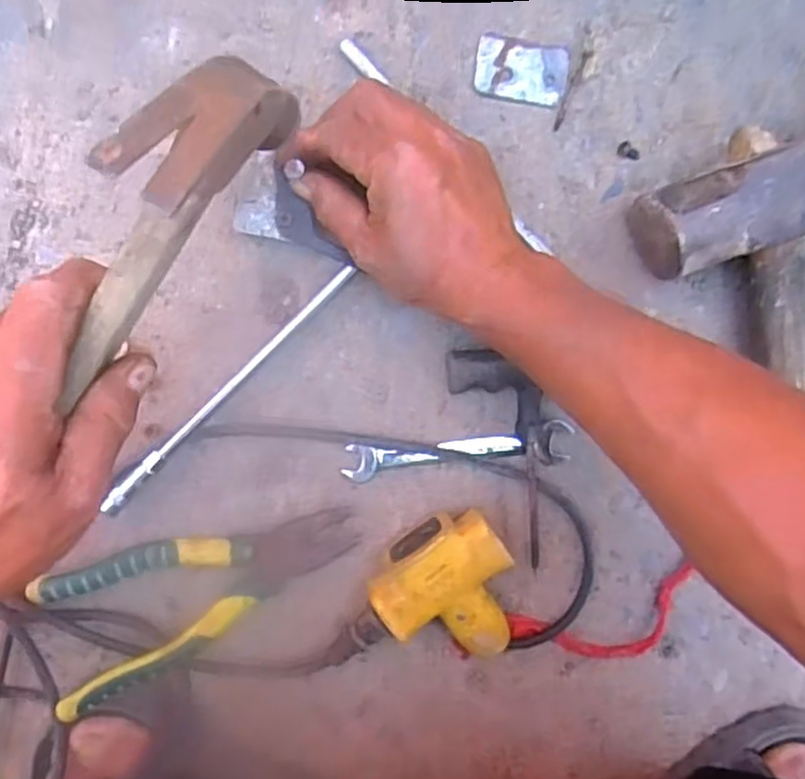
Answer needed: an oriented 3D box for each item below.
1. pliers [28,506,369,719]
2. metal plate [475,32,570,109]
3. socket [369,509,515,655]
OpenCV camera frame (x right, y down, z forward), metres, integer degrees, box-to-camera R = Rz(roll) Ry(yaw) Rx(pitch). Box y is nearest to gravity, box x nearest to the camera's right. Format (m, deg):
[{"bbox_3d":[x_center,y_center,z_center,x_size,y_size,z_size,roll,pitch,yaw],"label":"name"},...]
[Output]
[{"bbox_3d":[-0.120,0.118,0.443,0.187,0.028,0.077,-23,78,-6],"label":"pliers"},{"bbox_3d":[0.069,-0.184,0.425,0.054,0.004,0.034,6,97,-6],"label":"metal plate"},{"bbox_3d":[0.031,0.122,0.447,0.081,0.038,0.092,-36,100,0],"label":"socket"}]

